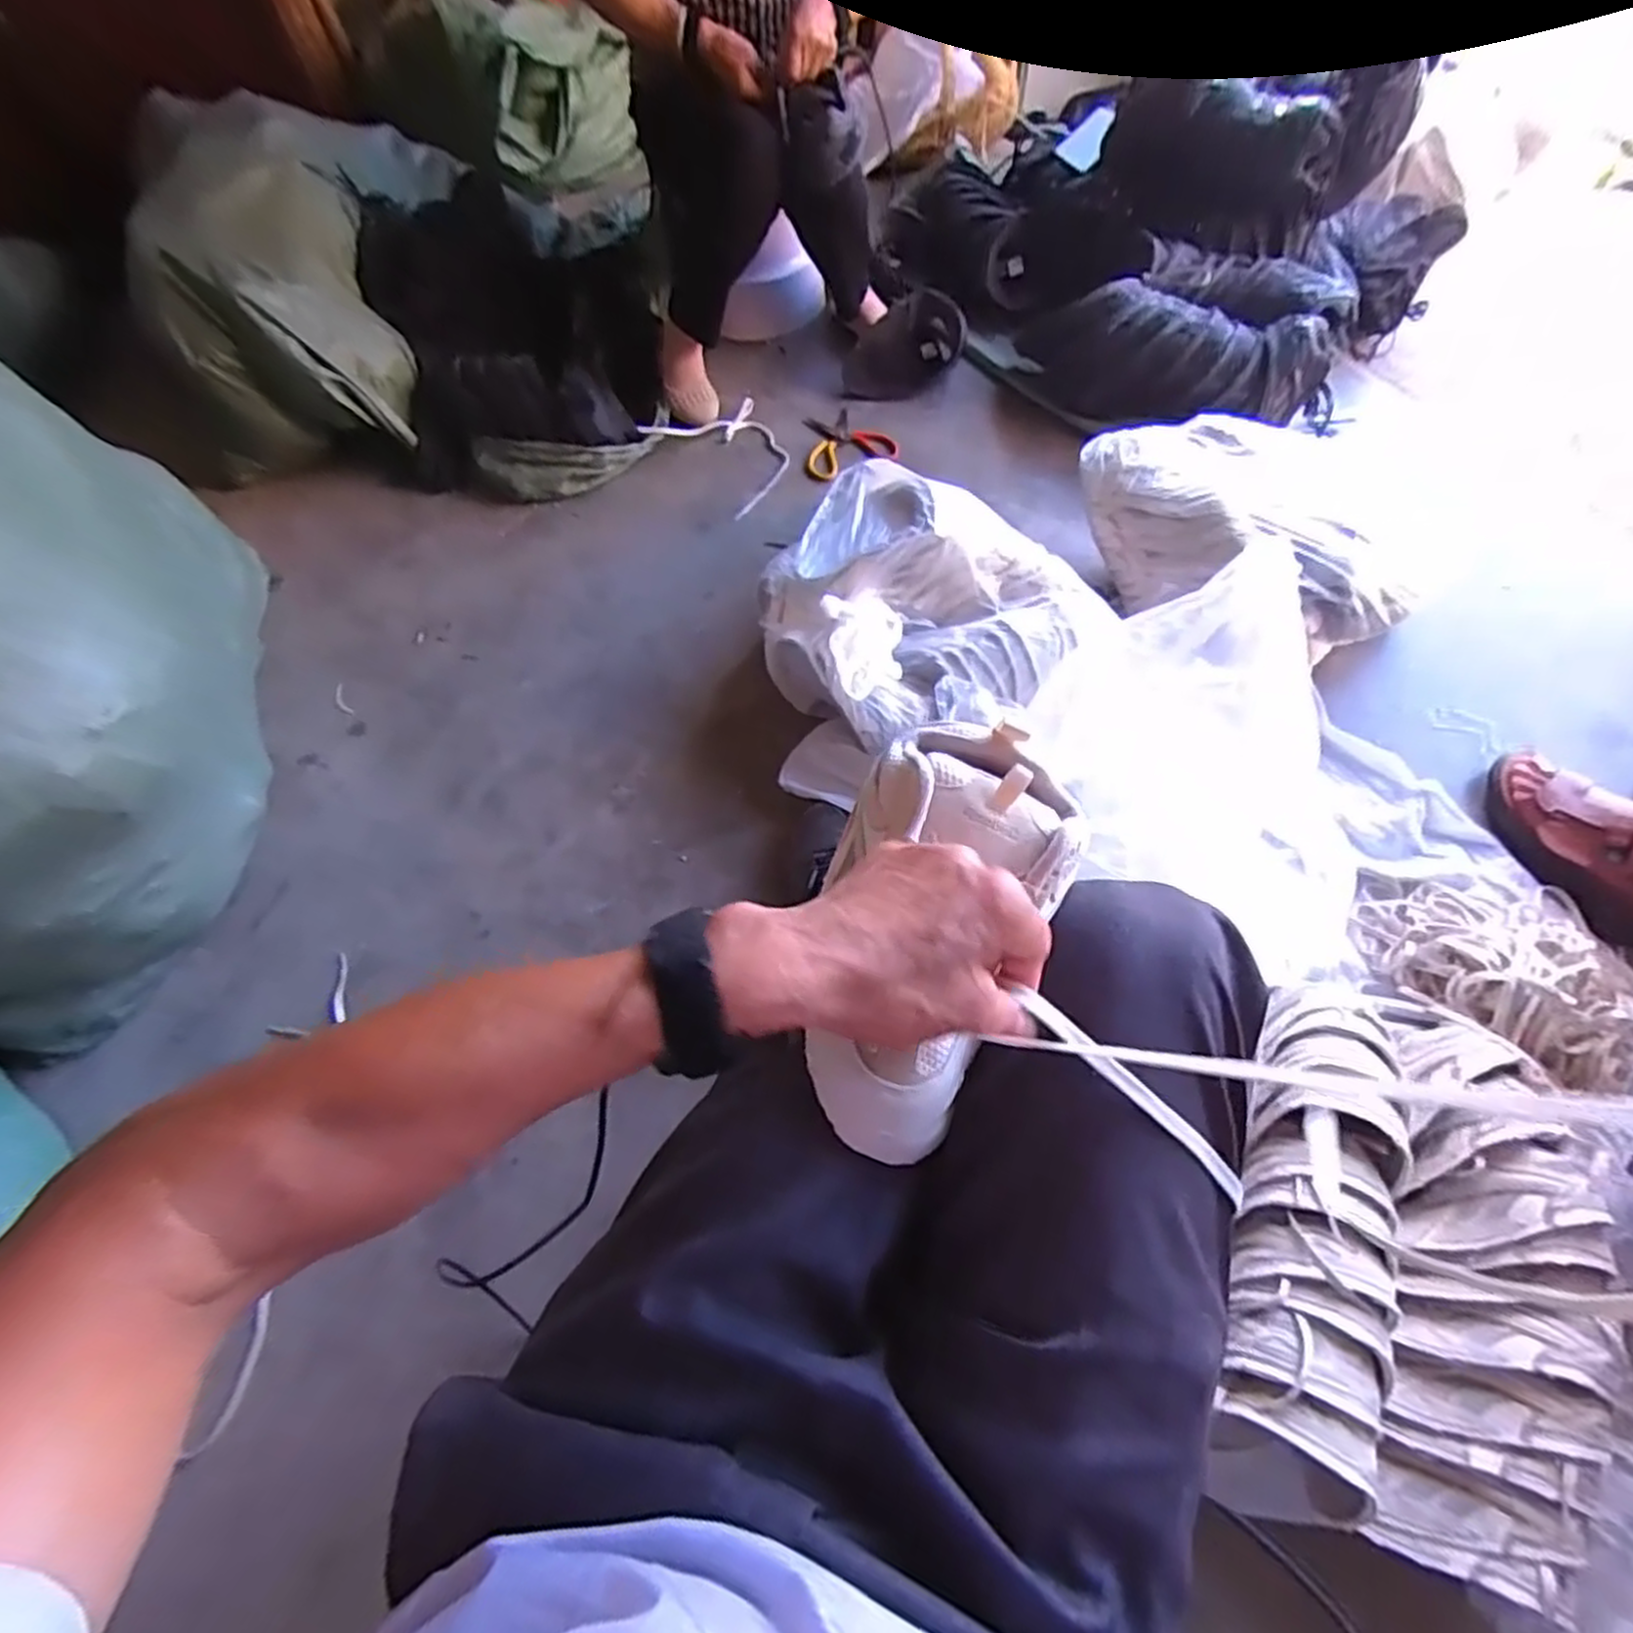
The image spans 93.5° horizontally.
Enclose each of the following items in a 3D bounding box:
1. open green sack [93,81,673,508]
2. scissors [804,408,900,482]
[{"bbox_3d":[-0.678,-0.906,1.310,0.768,0.367,0.719,-8,62,-2],"label":"open green sack"},{"bbox_3d":[0.041,-0.655,1.353,0.150,0.016,0.160,-28,64,-13],"label":"scissors"}]

